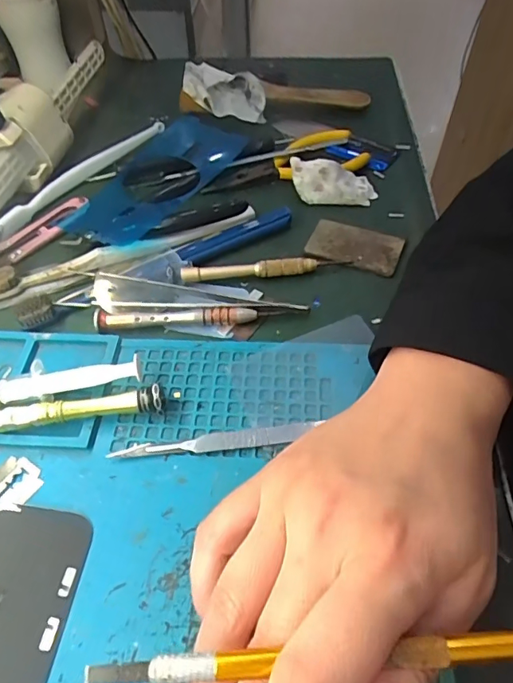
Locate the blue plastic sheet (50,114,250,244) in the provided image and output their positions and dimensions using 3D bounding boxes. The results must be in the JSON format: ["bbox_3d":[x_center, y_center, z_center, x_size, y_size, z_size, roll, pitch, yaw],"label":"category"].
[{"bbox_3d":[-0.074,-0.123,0.357,0.073,0.014,0.150,26,57,19],"label":"blue plastic sheet"}]

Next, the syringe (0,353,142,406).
[{"bbox_3d":[-0.127,0.024,0.248,0.131,0.018,0.024,-7,53,-4],"label":"syringe"}]

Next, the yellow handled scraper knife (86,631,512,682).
[{"bbox_3d":[0.016,0.095,0.144,0.136,0.004,0.008,-5,52,2],"label":"yellow handled scraper knife"}]

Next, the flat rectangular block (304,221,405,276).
[{"bbox_3d":[0.066,-0.064,0.319,0.058,0.004,0.036,18,55,14],"label":"flat rectangular block"}]

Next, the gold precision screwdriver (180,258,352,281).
[{"bbox_3d":[0.007,-0.046,0.303,0.105,0.012,0.008,-8,53,-5],"label":"gold precision screwdriver"}]

